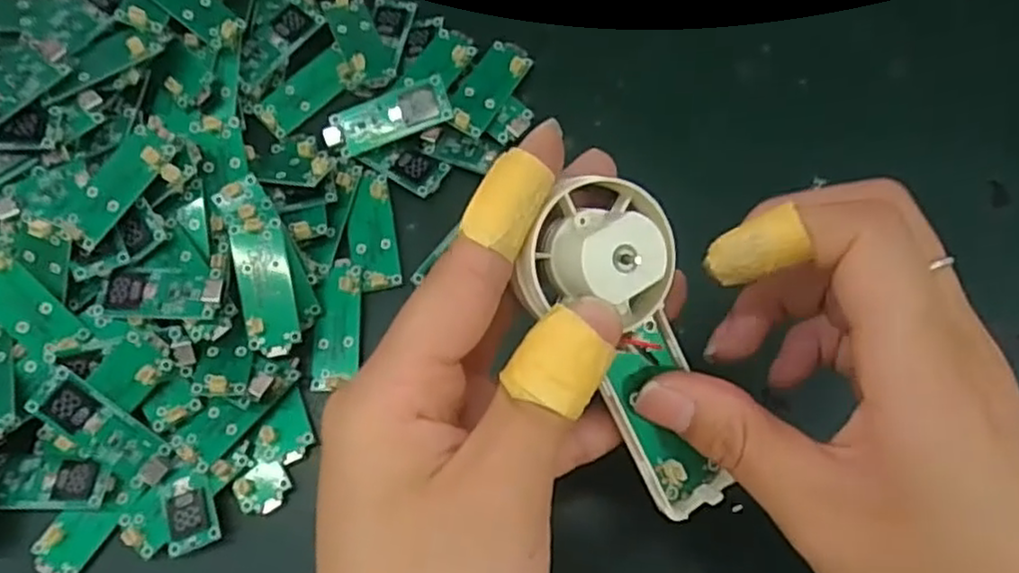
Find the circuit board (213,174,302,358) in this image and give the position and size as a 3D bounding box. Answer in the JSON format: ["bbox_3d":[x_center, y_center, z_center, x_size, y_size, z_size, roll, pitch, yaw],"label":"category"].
[{"bbox_3d":[-0.092,-0.008,0.268,0.021,0.008,0.065,-15,85,-18],"label":"circuit board"}]

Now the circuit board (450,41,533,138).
[{"bbox_3d":[-0.009,-0.083,0.299,0.019,0.009,0.047,29,75,11],"label":"circuit board"}]

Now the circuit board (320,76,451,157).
[{"bbox_3d":[-0.049,-0.067,0.288,0.050,0.004,0.018,-19,88,5],"label":"circuit board"}]

